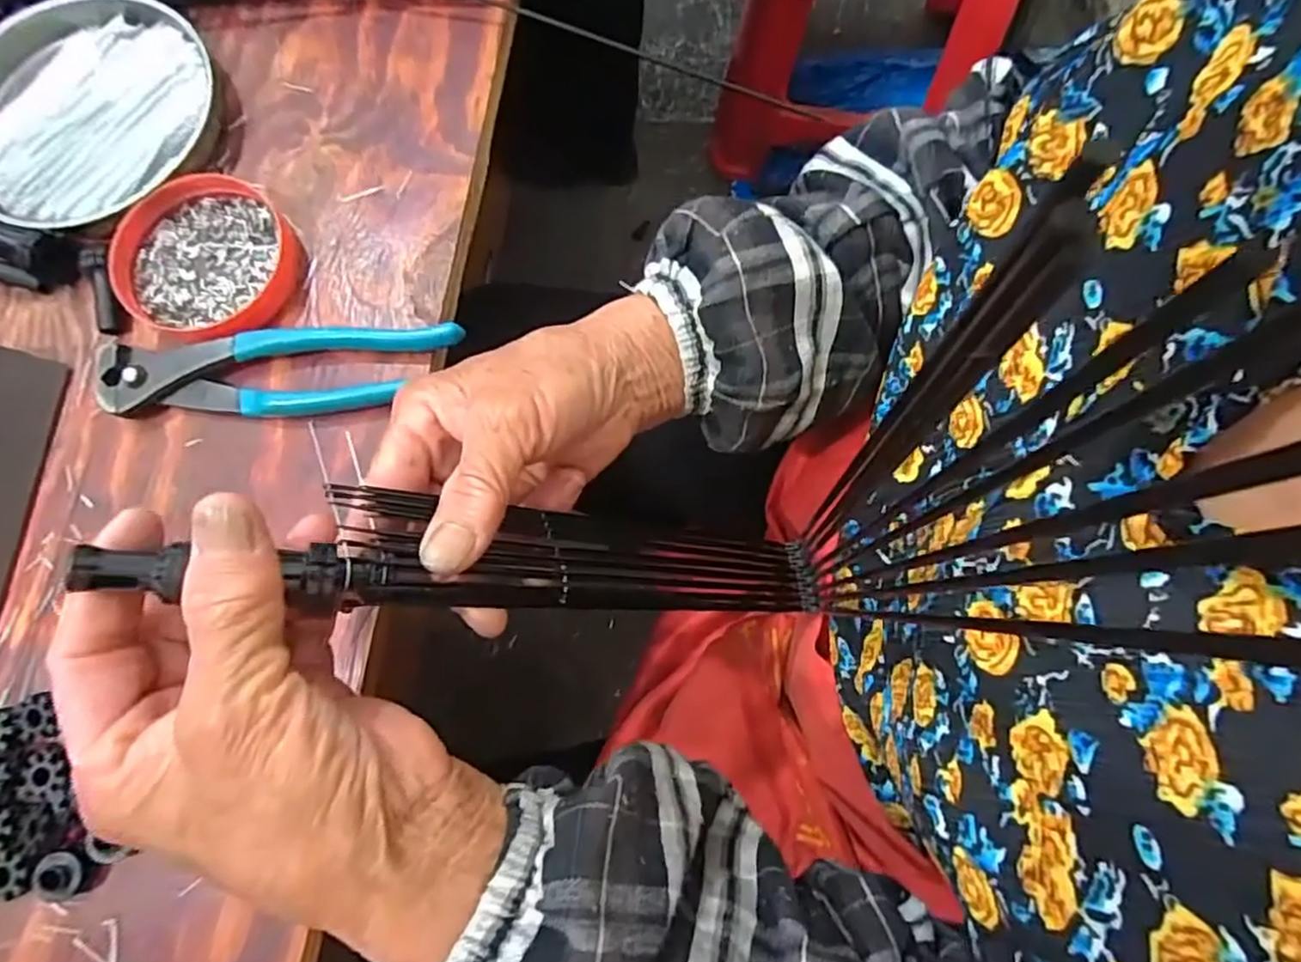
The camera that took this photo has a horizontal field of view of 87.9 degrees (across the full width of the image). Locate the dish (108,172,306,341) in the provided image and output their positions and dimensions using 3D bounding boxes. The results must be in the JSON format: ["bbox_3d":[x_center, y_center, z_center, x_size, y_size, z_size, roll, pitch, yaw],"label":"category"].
[{"bbox_3d":[-0.210,-0.105,0.322,0.079,0.018,0.080,0,78,2],"label":"dish"}]

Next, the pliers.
[{"bbox_3d":[-0.170,-0.051,0.312,0.162,0.015,0.038,-2,78,1],"label":"pliers"}]

